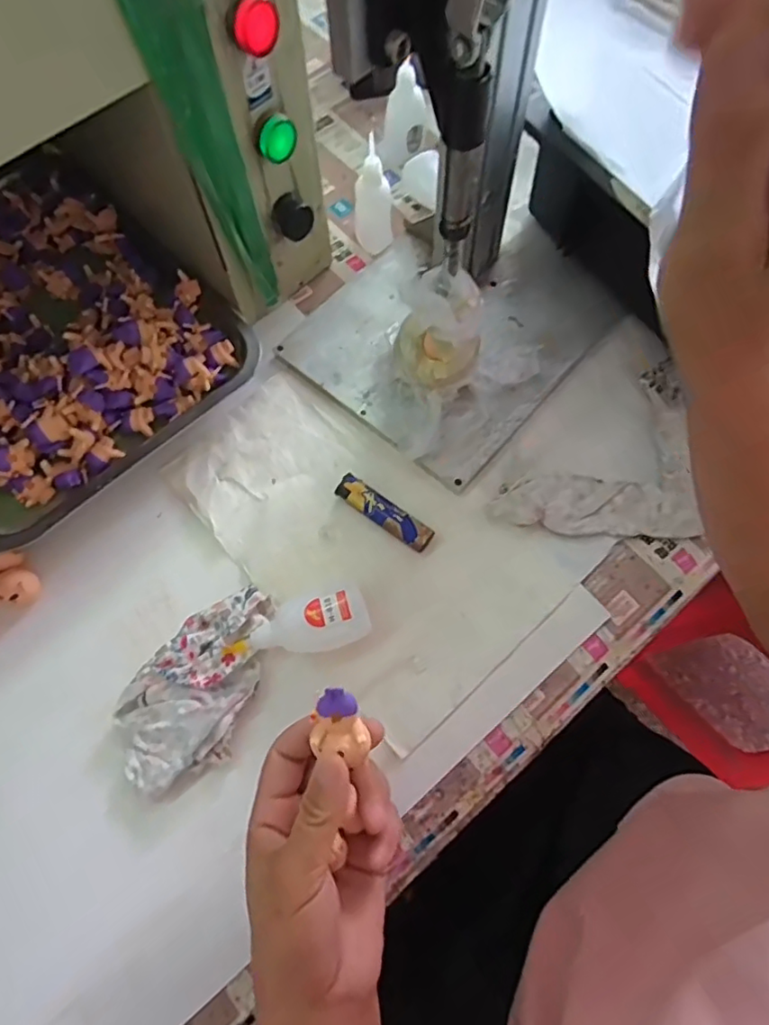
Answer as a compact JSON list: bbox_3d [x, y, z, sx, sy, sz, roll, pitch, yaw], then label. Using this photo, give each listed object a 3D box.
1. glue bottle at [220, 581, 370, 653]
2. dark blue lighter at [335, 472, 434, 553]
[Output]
[{"bbox_3d":[-0.060,0.076,0.398,0.097,0.026,0.044,-19,70,-8],"label":"glue bottle"},{"bbox_3d":[0.000,-0.001,0.435,0.079,0.013,0.020,34,72,12],"label":"dark blue lighter"}]

